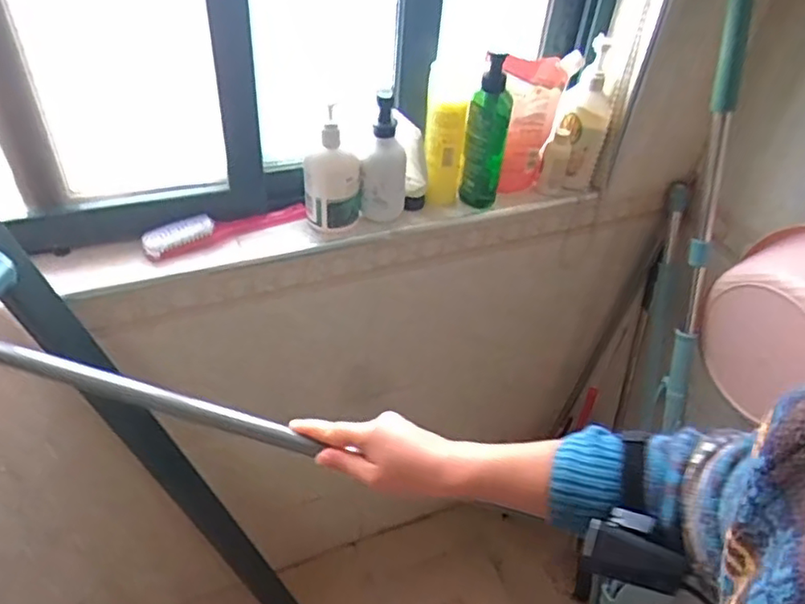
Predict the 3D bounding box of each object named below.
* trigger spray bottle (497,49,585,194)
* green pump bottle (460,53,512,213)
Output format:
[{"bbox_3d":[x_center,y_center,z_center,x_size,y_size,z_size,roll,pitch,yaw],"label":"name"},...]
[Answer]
[{"bbox_3d":[0.184,-0.266,0.947,0.129,0.223,0.043,-16,47,-22],"label":"trigger spray bottle"},{"bbox_3d":[0.128,-0.252,0.937,0.060,0.232,0.066,11,43,5],"label":"green pump bottle"}]

